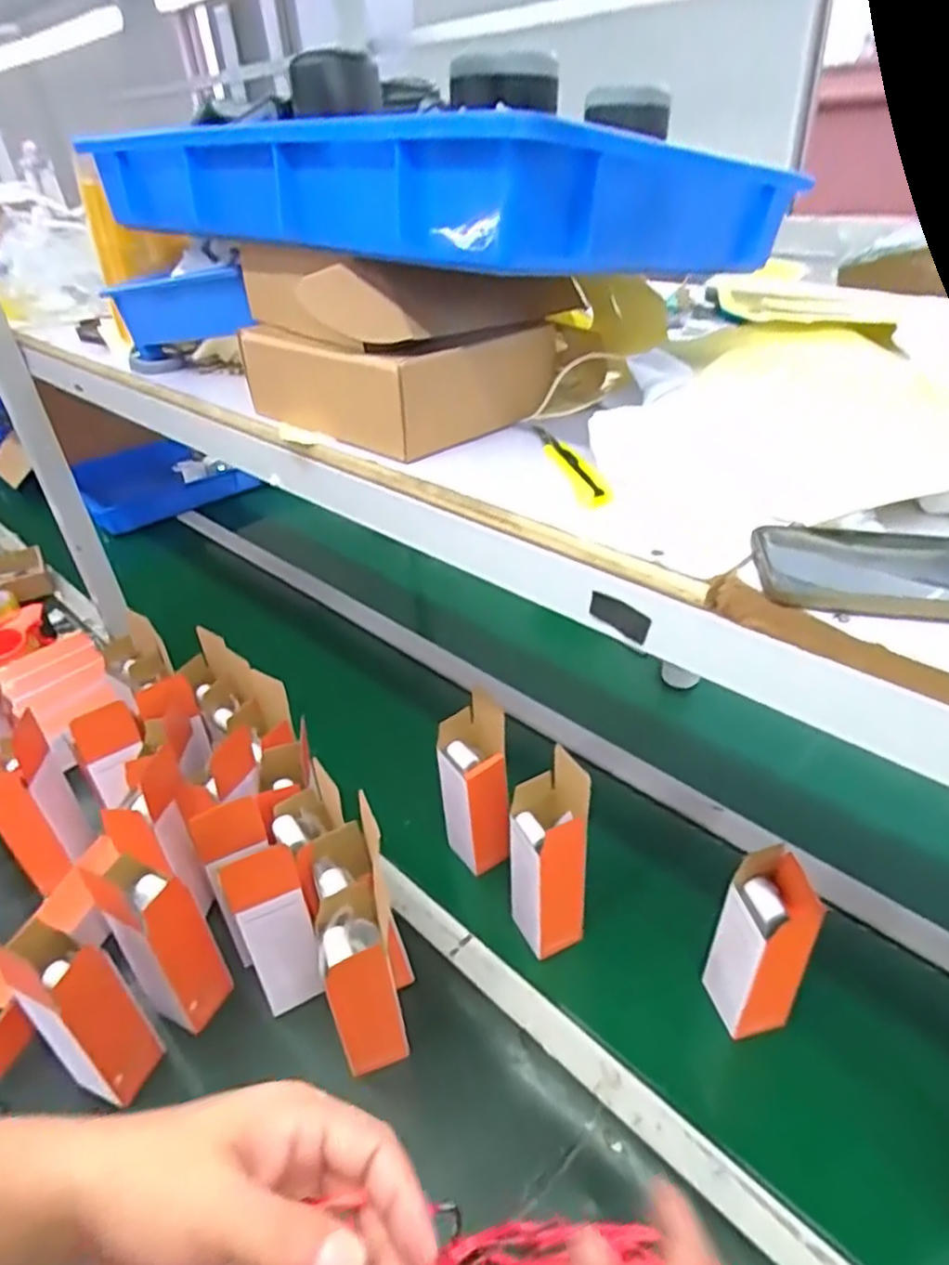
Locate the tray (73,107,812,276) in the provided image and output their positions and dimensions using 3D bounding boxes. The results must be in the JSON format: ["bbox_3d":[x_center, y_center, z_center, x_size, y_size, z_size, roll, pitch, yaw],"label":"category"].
[{"bbox_3d":[-0.062,-0.359,0.580,0.531,0.091,0.301,28,46,36],"label":"tray"}]

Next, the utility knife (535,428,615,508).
[{"bbox_3d":[0.064,-0.119,0.489,0.018,0.010,0.142,-11,36,-9],"label":"utility knife"}]

